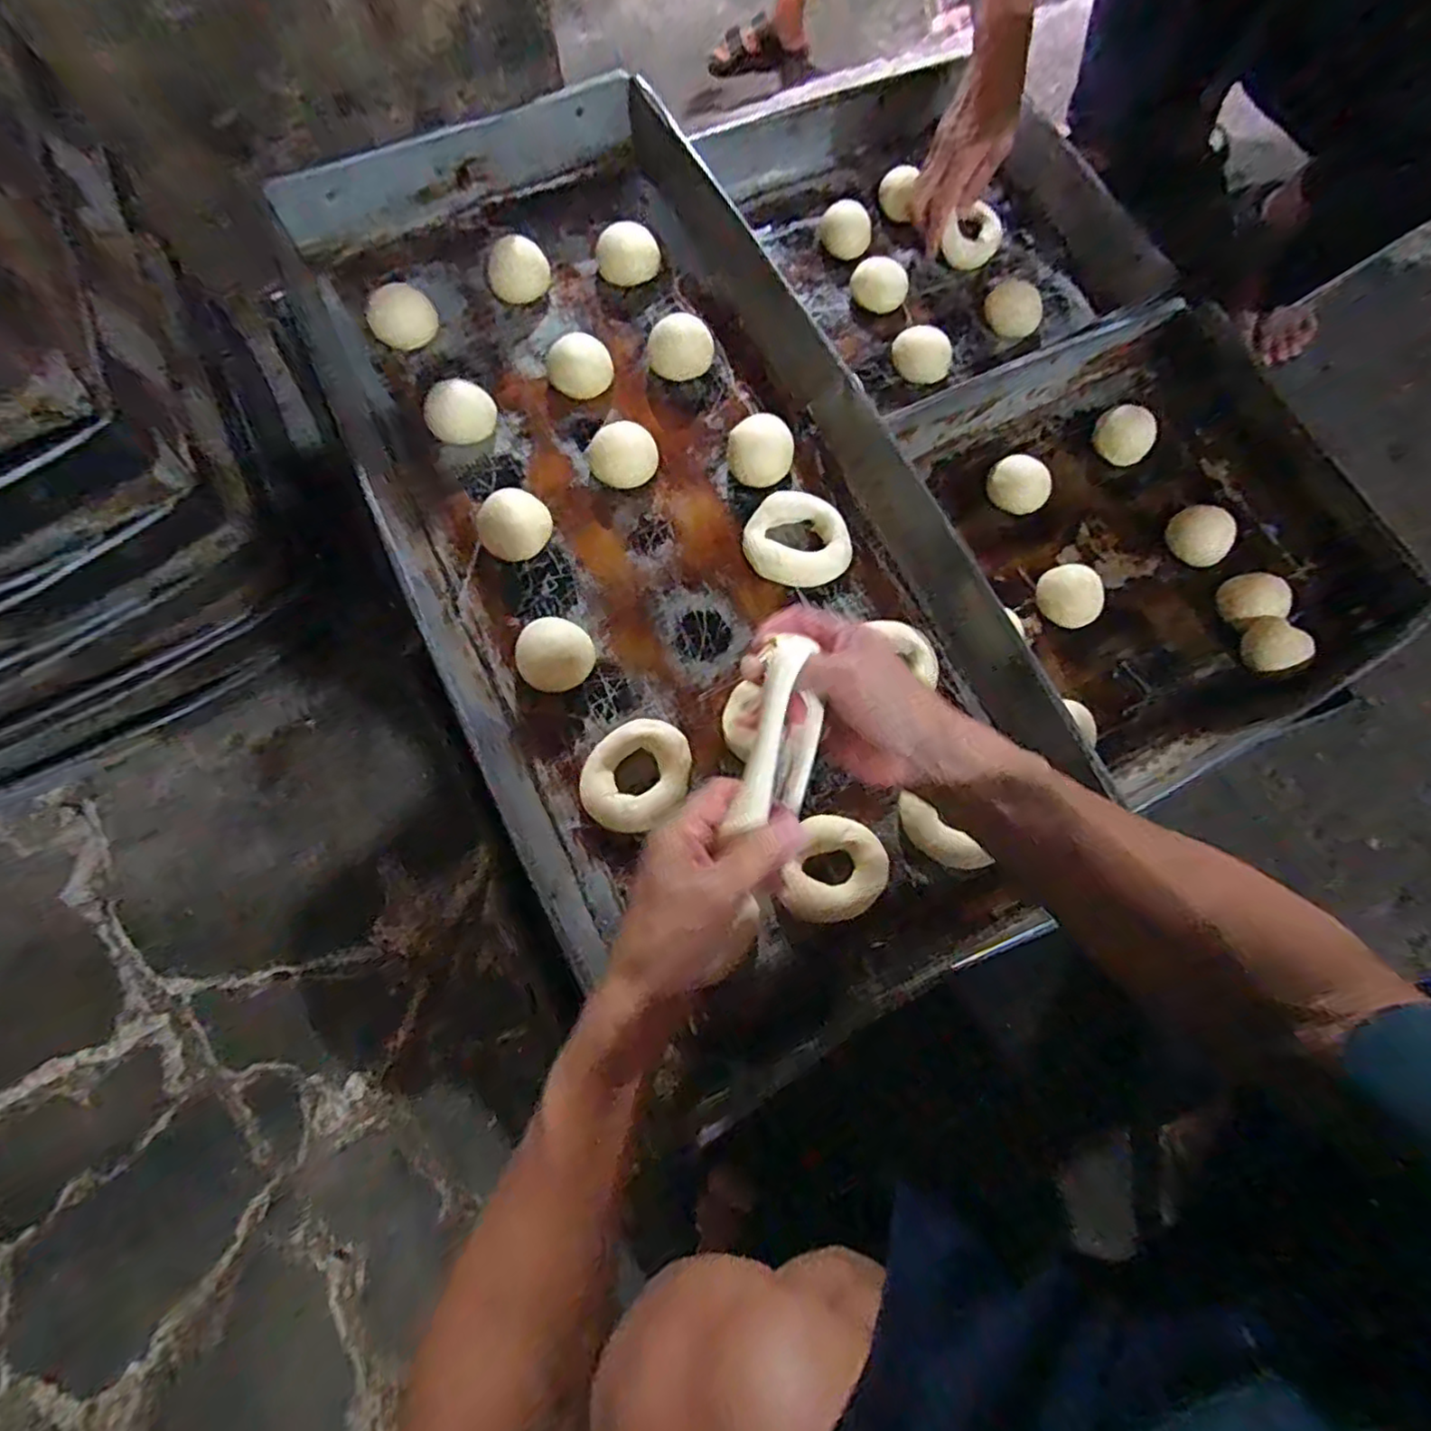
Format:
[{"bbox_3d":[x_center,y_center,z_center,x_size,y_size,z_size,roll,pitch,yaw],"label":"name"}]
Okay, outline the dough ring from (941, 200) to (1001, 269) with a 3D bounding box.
[{"bbox_3d":[0.283,-0.524,0.741,0.056,0.021,0.068,16,74,3],"label":"dough ring"}]

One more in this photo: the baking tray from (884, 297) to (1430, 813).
[{"bbox_3d":[0.401,-0.171,0.639,0.351,0.082,0.393,-23,75,-8],"label":"baking tray"}]

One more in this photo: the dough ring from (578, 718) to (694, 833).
[{"bbox_3d":[-0.058,0.043,0.502,0.071,0.017,0.085,43,77,11],"label":"dough ring"}]

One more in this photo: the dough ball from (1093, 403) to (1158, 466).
[{"bbox_3d":[0.404,-0.275,0.670,0.058,0.036,0.045,40,77,10],"label":"dough ball"}]

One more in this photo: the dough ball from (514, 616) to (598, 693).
[{"bbox_3d":[-0.122,-0.046,0.522,0.056,0.028,0.054,0,73,-1],"label":"dough ball"}]

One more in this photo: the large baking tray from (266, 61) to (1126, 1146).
[{"bbox_3d":[-0.057,-0.173,0.547,0.379,0.124,0.837,-27,76,-9],"label":"large baking tray"}]

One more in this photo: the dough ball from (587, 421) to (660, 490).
[{"bbox_3d":[-0.077,-0.217,0.573,0.056,0.028,0.052,0,73,-1],"label":"dough ball"}]

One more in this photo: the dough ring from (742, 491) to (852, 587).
[{"bbox_3d":[0.066,-0.142,0.550,0.078,0.019,0.082,0,73,-1],"label":"dough ring"}]

